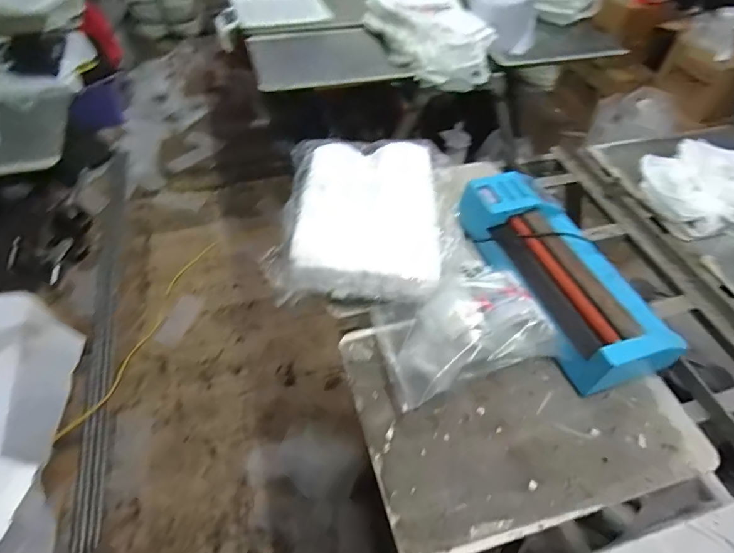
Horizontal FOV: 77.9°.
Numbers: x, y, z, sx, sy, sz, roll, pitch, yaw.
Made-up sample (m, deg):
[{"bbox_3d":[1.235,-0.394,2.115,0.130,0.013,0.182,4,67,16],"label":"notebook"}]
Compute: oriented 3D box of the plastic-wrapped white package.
[{"bbox_3d":[-0.019,-0.152,1.026,0.343,0.096,0.446,3,50,0],"label":"plastic-wrapped white package"}]

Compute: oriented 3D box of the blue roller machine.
[{"bbox_3d":[0.395,-0.012,0.934,0.232,0.121,0.483,-17,53,-15],"label":"blue roller machine"}]

